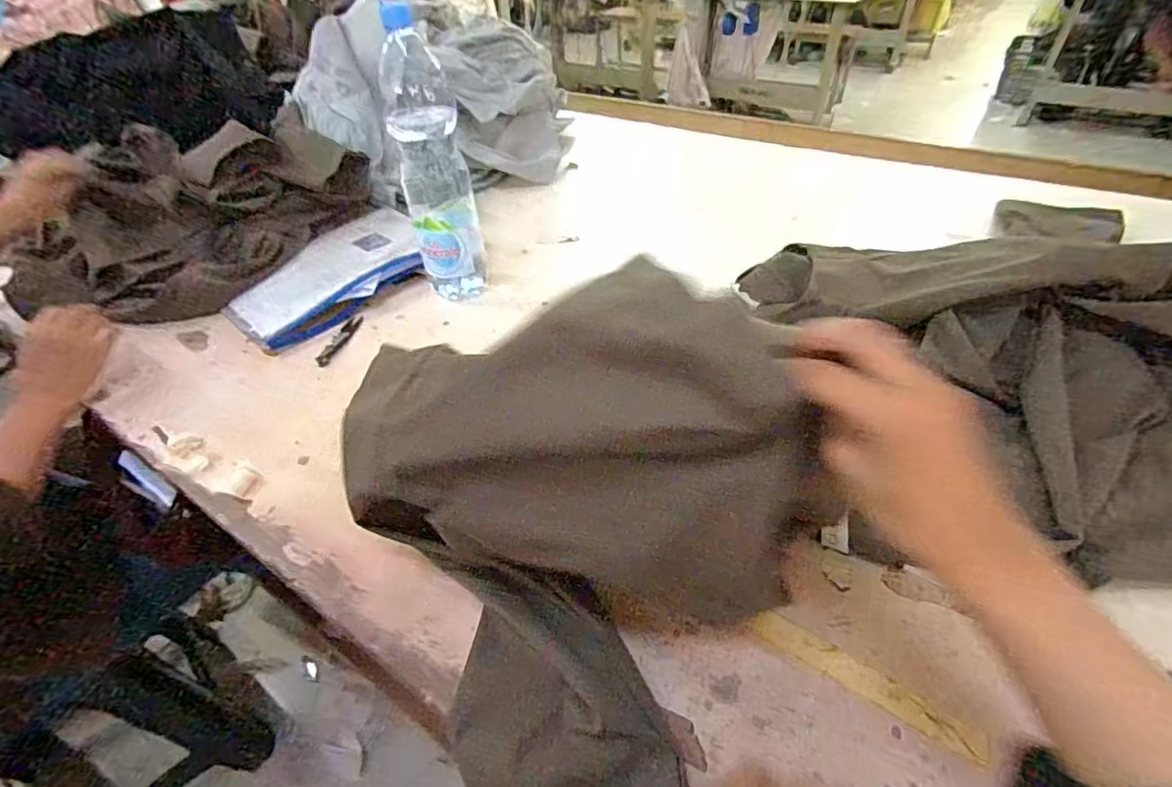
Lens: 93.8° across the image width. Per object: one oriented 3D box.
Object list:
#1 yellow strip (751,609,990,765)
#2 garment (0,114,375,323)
[{"bbox_3d":[0.193,0.199,0.384,0.152,0.006,0.023,24,49,27],"label":"yellow strip"},{"bbox_3d":[-0.614,-0.285,0.849,0.380,0.150,0.407,11,44,14],"label":"garment"}]

